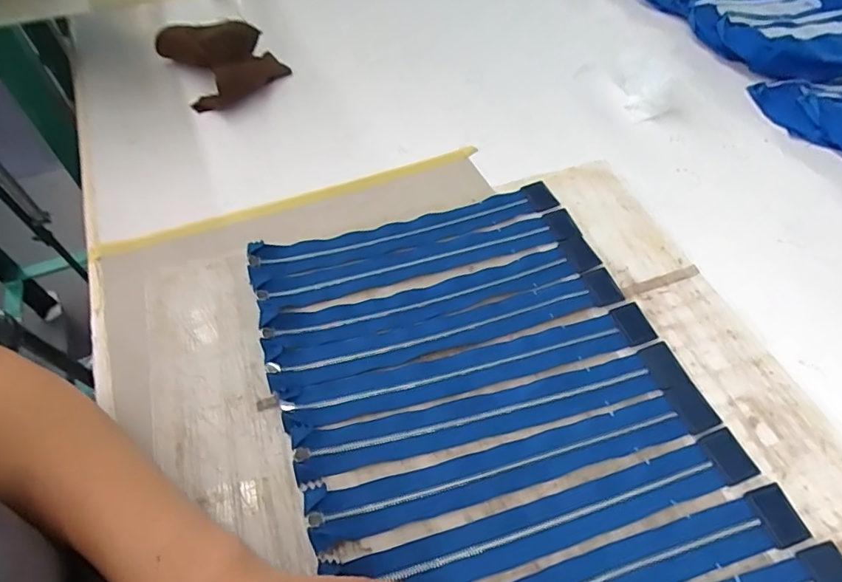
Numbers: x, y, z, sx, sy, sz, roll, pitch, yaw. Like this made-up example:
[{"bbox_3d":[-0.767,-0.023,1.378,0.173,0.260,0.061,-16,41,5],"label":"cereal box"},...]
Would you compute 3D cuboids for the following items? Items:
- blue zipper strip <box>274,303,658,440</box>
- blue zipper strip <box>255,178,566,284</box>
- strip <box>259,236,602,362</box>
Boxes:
[{"bbox_3d":[0.042,0.056,0.391,0.288,0.011,0.038,-14,53,-11],"label":"blue zipper strip"},{"bbox_3d":[-0.010,-0.057,0.471,0.287,0.019,0.035,-17,56,-11],"label":"blue zipper strip"},{"bbox_3d":[0.016,0.003,0.431,0.290,0.010,0.036,-16,58,-13],"label":"strip"}]

